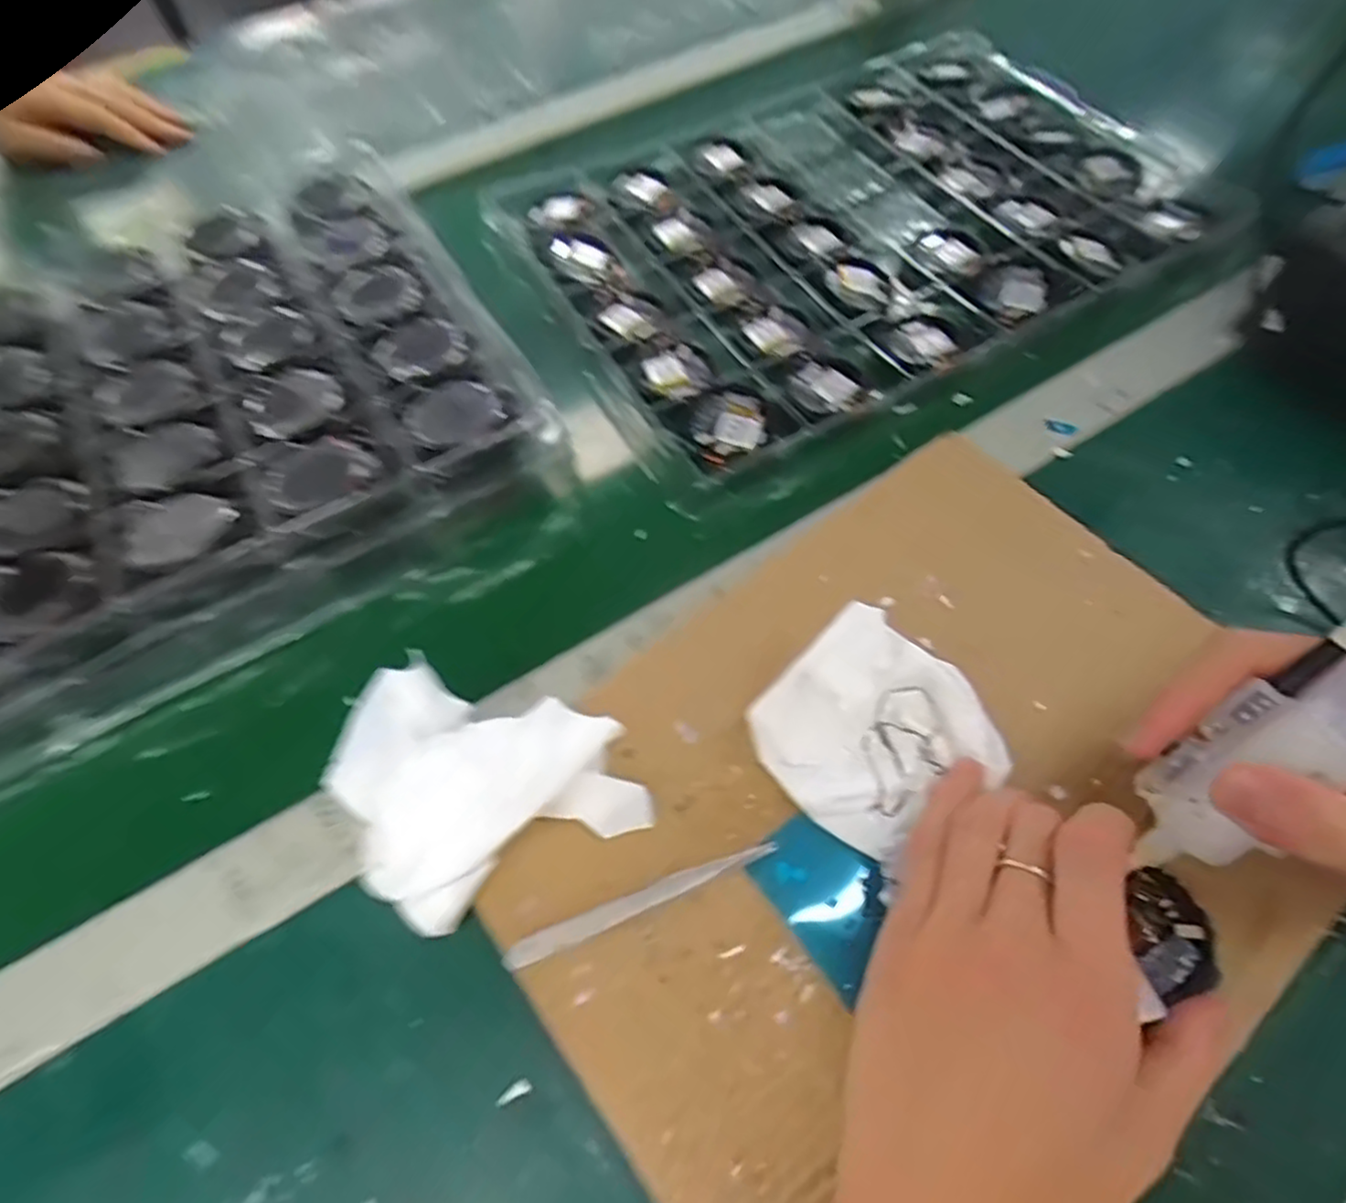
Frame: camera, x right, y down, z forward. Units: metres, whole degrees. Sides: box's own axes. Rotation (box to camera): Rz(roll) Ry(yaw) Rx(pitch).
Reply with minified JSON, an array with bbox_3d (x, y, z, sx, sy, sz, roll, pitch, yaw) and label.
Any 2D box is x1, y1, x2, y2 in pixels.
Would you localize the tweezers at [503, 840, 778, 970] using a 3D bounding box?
[{"bbox_3d":[-0.011,0.115,0.274,0.109,0.004,0.008,-21,62,-8],"label":"tweezers"}]

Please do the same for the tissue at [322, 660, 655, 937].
[{"bbox_3d":[-0.076,0.068,0.283,0.111,0.055,0.090,-28,63,-12],"label":"tissue"}]

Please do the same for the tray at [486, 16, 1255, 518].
[{"bbox_3d":[0.113,-0.274,0.486,0.423,0.020,0.332,-26,63,-11],"label":"tray"}]

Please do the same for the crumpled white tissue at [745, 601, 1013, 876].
[{"bbox_3d":[0.082,0.054,0.295,0.081,0.018,0.085,-39,66,-17],"label":"crumpled white tissue"}]

